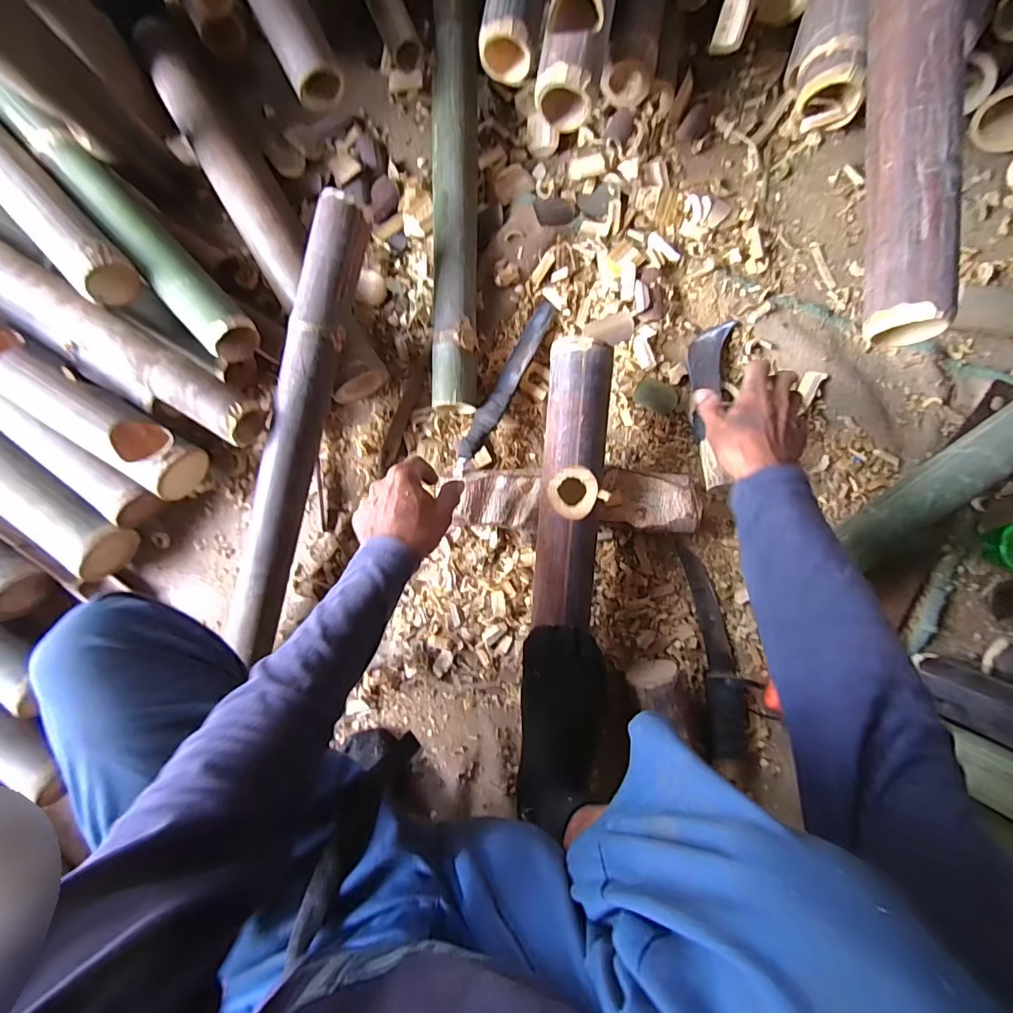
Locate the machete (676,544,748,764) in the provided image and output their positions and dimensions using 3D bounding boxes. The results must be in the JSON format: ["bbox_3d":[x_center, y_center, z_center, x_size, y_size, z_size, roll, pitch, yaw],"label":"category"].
[{"bbox_3d":[0.274,0.190,0.600,0.051,0.032,0.270,-8,88,2],"label":"machete"}]

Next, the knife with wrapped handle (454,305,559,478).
[{"bbox_3d":[-0.002,-0.155,0.603,0.030,0.023,0.263,27,79,2],"label":"knife with wrapped handle"}]

